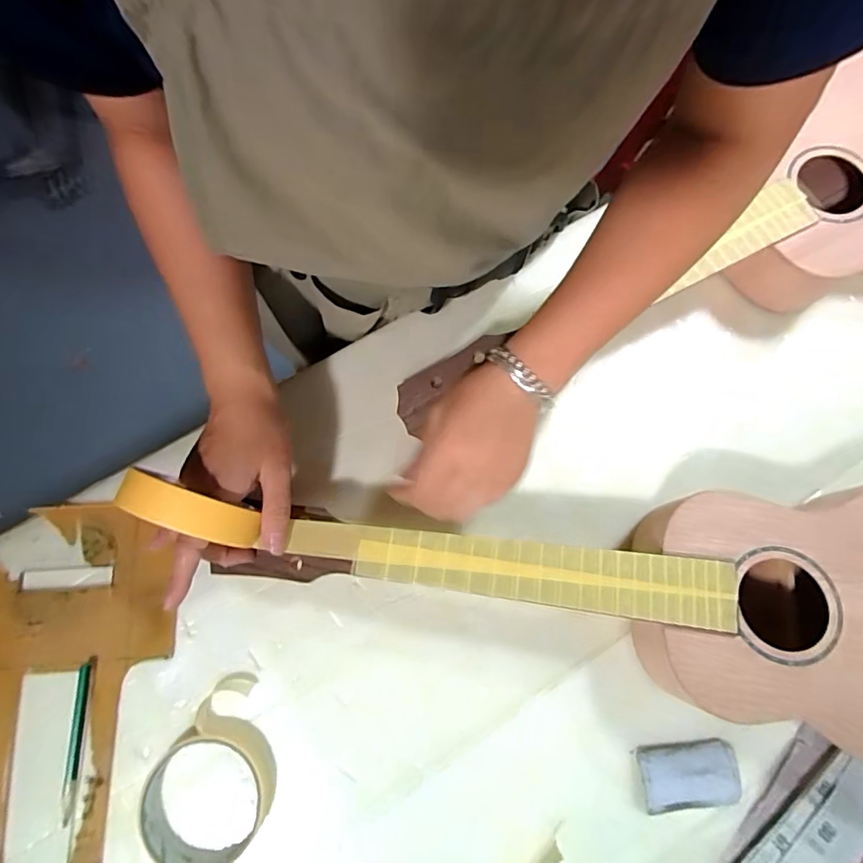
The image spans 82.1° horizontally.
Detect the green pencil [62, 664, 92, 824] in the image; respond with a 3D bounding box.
[{"bbox_3d":[-0.257,0.223,0.356,0.009,0.007,0.101,0,76,-2],"label":"green pencil"}]

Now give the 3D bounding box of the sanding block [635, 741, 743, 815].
[{"bbox_3d":[0.190,0.252,0.360,0.071,0.012,0.042,-9,76,-4],"label":"sanding block"}]

